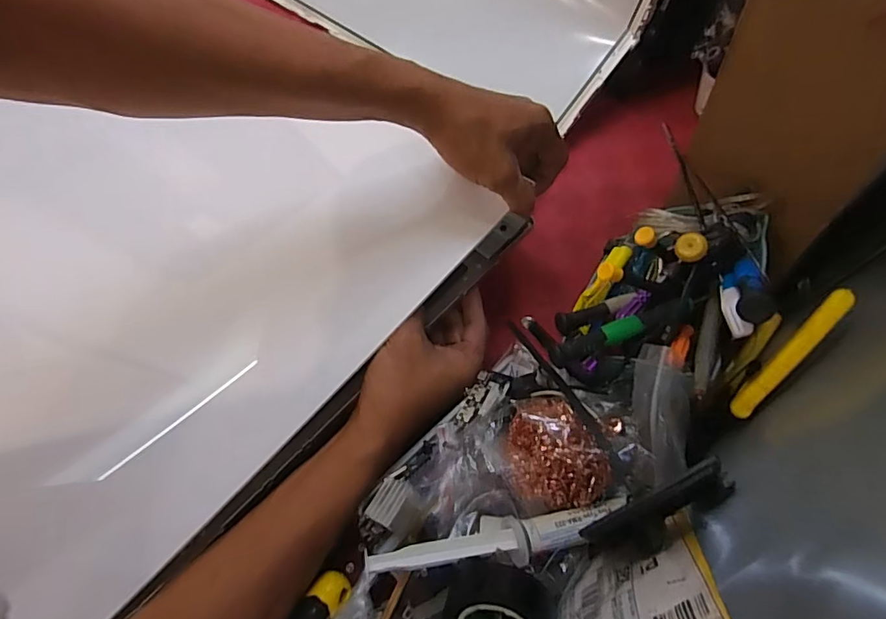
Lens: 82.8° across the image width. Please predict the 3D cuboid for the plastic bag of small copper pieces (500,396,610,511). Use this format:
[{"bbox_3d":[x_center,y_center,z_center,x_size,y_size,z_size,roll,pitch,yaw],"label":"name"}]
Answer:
[{"bbox_3d":[0.060,0.083,0.281,0.048,0.032,0.060,-31,66,-13],"label":"plastic bag of small copper pieces"}]

